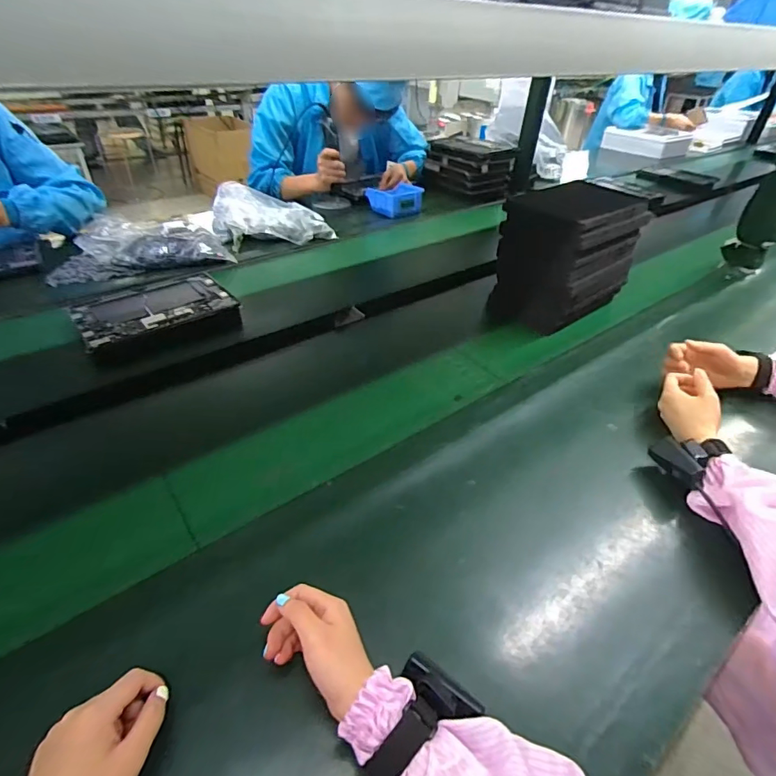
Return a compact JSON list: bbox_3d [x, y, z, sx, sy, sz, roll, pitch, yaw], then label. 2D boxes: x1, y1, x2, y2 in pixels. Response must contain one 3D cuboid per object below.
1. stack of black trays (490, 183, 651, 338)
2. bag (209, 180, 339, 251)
[{"bbox_3d":[0.351,-0.260,0.891,0.283,0.209,0.170,-25,47,-31],"label":"stack of black trays"},{"bbox_3d":[-0.289,-0.430,1.130,0.276,0.096,0.170,-15,43,-21],"label":"bag"}]

